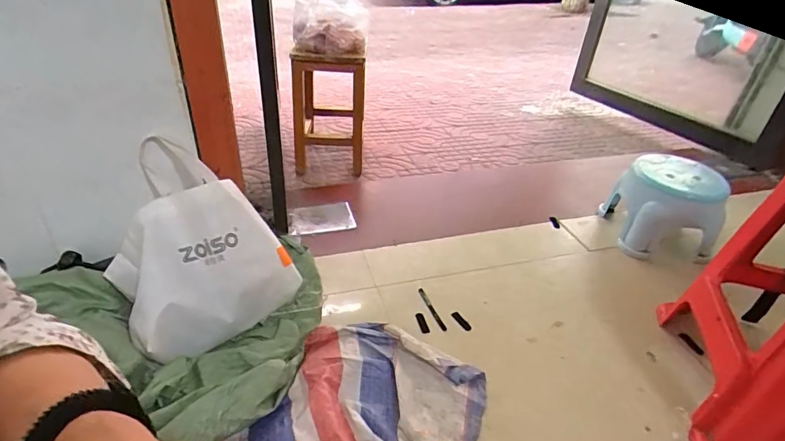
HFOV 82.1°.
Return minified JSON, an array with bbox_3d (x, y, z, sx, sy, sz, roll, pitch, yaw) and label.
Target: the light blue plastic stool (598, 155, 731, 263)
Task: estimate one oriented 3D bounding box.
[{"bbox_3d":[0.777,-0.041,1.288,0.247,0.195,0.253,5,35,2],"label":"light blue plastic stool"}]

